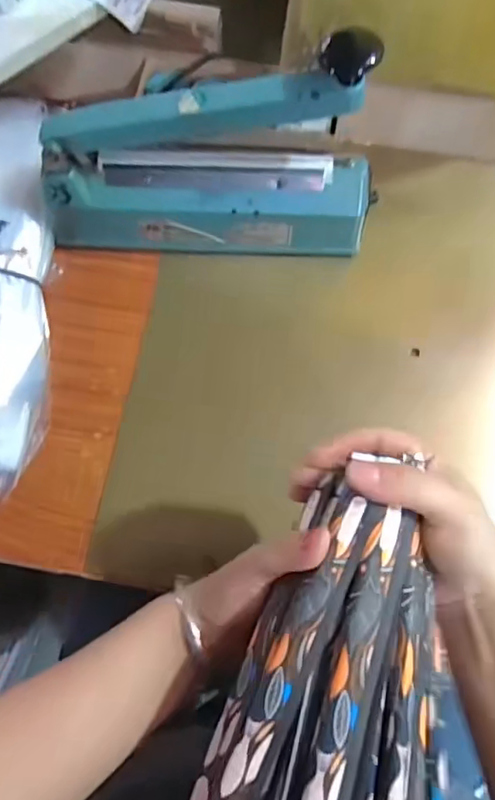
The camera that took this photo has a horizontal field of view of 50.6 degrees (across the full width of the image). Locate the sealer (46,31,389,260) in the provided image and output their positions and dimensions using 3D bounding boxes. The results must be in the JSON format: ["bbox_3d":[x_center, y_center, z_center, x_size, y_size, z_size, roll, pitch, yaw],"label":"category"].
[{"bbox_3d":[-0.037,-0.213,0.461,0.300,0.168,0.076,1,72,0],"label":"sealer"}]

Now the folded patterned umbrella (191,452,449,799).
[{"bbox_3d":[0.051,0.144,0.264,0.122,0.043,0.182,12,72,3],"label":"folded patterned umbrella"}]

